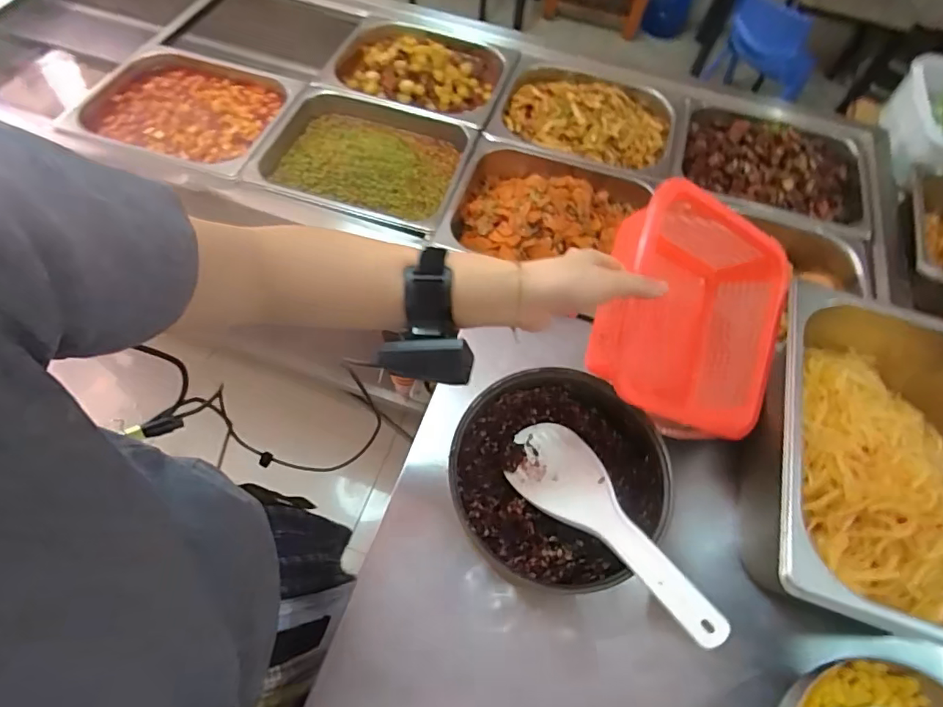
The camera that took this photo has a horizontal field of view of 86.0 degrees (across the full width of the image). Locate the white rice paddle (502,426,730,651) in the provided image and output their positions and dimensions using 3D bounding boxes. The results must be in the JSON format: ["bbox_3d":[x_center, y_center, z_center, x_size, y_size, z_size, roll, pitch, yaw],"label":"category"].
[{"bbox_3d":[0.119,0.151,0.461,0.085,0.013,0.245,-26,40,-17],"label":"white rice paddle"}]

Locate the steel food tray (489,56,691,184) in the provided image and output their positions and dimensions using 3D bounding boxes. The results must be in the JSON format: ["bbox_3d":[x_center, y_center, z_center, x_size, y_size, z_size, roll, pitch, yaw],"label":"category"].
[{"bbox_3d":[0.212,-0.429,0.906,0.325,0.068,0.272,18,62,6],"label":"steel food tray"}]

